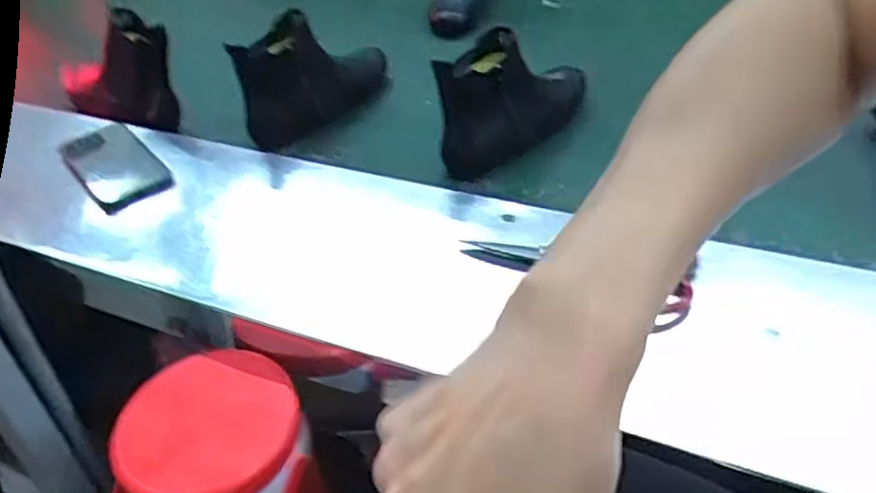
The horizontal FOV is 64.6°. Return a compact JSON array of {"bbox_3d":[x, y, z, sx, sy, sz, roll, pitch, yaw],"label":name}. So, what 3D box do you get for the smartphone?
[{"bbox_3d":[-0.366,-0.092,0.781,0.080,0.015,0.184,-29,46,-28],"label":"smartphone"}]

